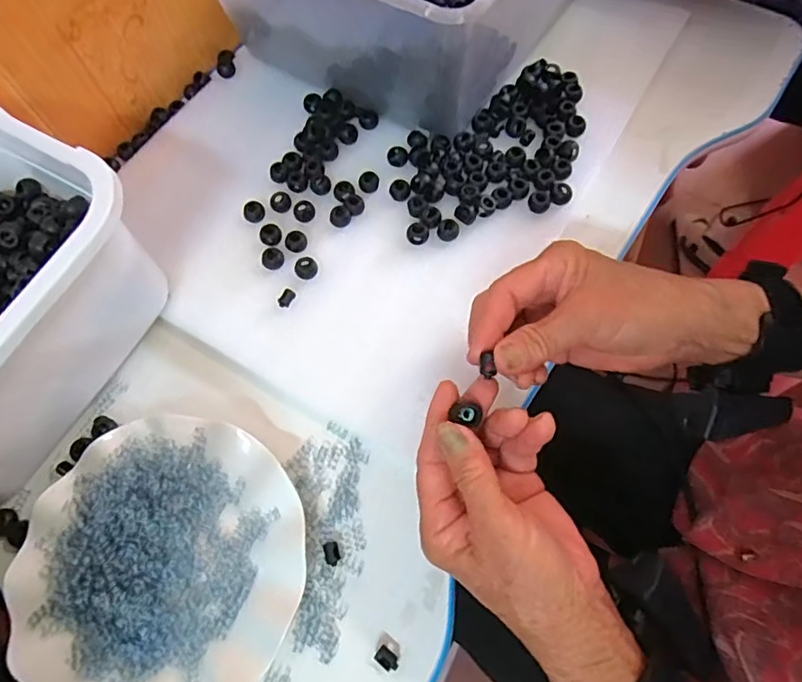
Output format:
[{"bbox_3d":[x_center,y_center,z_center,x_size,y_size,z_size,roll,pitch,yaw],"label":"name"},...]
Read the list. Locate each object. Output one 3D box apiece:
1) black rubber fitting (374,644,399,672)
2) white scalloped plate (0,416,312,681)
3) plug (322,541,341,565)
[{"bbox_3d":[-0.008,0.191,0.325,0.015,0.005,0.010,33,72,17],"label":"black rubber fitting"},{"bbox_3d":[-0.151,0.139,0.342,0.178,0.017,0.178,-2,65,3],"label":"white scalloped plate"},{"bbox_3d":[-0.045,0.137,0.351,0.010,0.004,0.015,-17,65,-4],"label":"plug"}]

